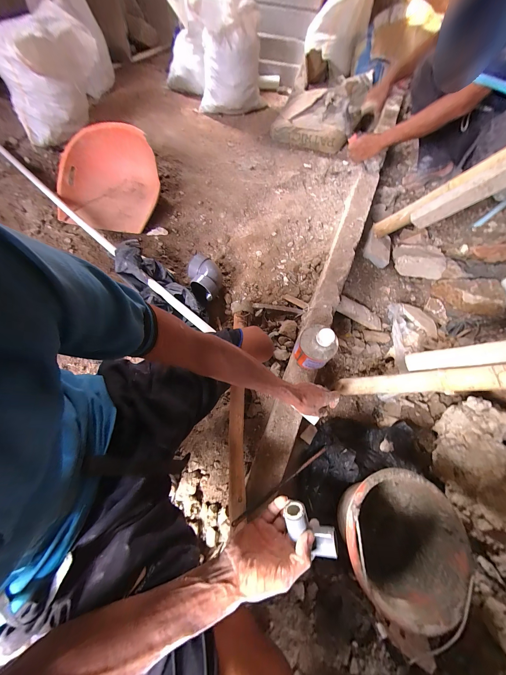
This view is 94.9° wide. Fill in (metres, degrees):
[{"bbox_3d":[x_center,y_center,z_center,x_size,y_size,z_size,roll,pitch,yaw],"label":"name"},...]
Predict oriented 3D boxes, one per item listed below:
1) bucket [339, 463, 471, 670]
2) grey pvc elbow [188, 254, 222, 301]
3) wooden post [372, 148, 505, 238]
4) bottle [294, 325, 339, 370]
[{"bbox_3d":[0.306,0.430,0.508,0.245,0.155,0.249,-33,69,-17],"label":"bucket"},{"bbox_3d":[-0.164,-0.207,0.806,0.109,0.092,0.146,-10,64,-7],"label":"grey pvc elbow"},{"bbox_3d":[0.605,-0.436,0.750,0.109,0.453,0.094,-36,103,-18],"label":"wooden post"},{"bbox_3d":[0.163,0.031,0.617,0.092,0.108,0.088,2,64,-4],"label":"bottle"}]

